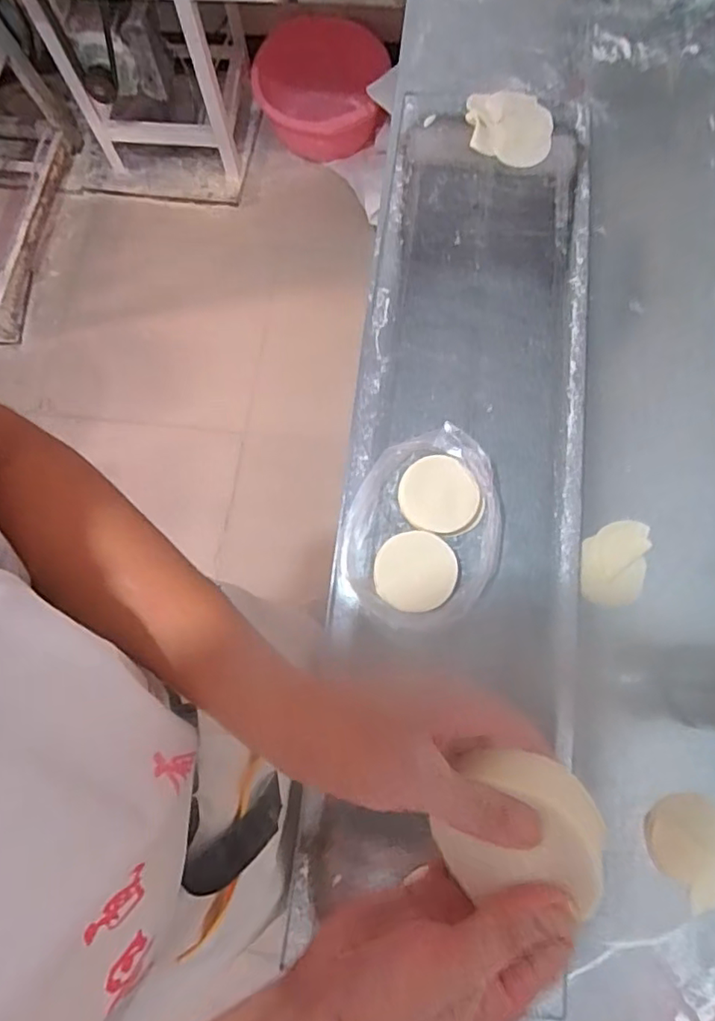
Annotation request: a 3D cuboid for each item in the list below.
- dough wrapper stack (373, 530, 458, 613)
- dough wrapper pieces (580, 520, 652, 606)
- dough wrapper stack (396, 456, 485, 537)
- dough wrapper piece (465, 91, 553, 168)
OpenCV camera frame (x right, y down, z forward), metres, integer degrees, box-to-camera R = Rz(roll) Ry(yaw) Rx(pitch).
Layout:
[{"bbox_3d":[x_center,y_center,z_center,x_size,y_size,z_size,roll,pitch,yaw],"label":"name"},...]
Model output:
[{"bbox_3d":[0.062,0.068,0.629,0.087,0.029,0.082,-10,74,-2],"label":"dough wrapper stack"},{"bbox_3d":[0.290,0.057,0.651,0.074,0.010,0.101,17,75,6],"label":"dough wrapper pieces"},{"bbox_3d":[0.093,-0.016,0.647,0.087,0.020,0.088,-23,76,13],"label":"dough wrapper stack"},{"bbox_3d":[0.208,-0.527,0.790,0.116,0.010,0.111,8,74,3],"label":"dough wrapper piece"}]

